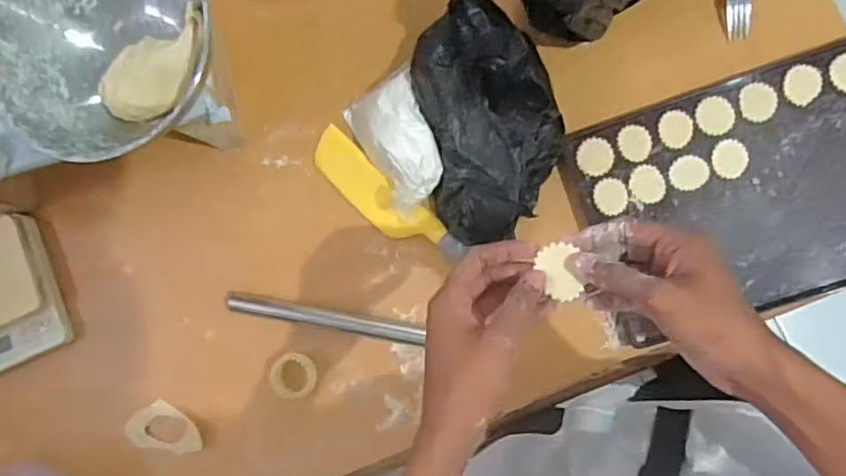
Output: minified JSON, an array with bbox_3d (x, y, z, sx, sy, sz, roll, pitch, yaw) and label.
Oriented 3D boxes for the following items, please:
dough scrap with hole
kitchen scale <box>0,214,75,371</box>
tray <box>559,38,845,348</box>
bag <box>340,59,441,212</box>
[{"bbox_3d":[-0.309,0.226,0.780,0.095,0.011,0.056,9,87,9],"label":"dough scrap with hole"},{"bbox_3d":[-0.526,0.072,0.811,0.142,0.041,0.173,-21,83,6],"label":"kitchen scale"},{"bbox_3d":[0.359,-0.053,0.685,0.365,0.031,0.241,-18,83,7],"label":"tray"},{"bbox_3d":[-0.027,-0.111,0.731,0.093,0.053,0.147,-30,82,5],"label":"bag"}]

